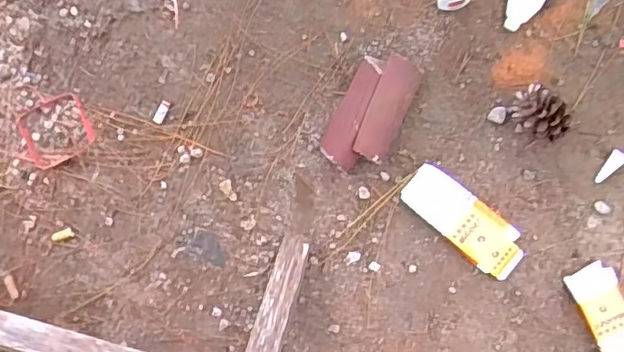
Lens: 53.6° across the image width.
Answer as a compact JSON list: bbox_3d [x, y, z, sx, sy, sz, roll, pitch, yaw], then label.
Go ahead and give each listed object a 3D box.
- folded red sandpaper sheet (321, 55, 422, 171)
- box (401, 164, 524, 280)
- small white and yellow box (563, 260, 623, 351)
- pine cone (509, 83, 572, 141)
[{"bbox_3d":[0.059,-0.063,0.617,0.061,0.030,0.118,25,97,3],"label":"folded red sandpaper sheet"},{"bbox_3d":[0.153,0.045,0.622,0.133,0.020,0.051,41,97,1],"label":"box"},{"bbox_3d":[0.296,0.150,0.609,0.044,0.030,0.127,-24,92,7],"label":"small white and yellow box"},{"bbox_3d":[0.217,-0.060,0.593,0.054,0.041,0.040,37,97,2],"label":"pine cone"}]

